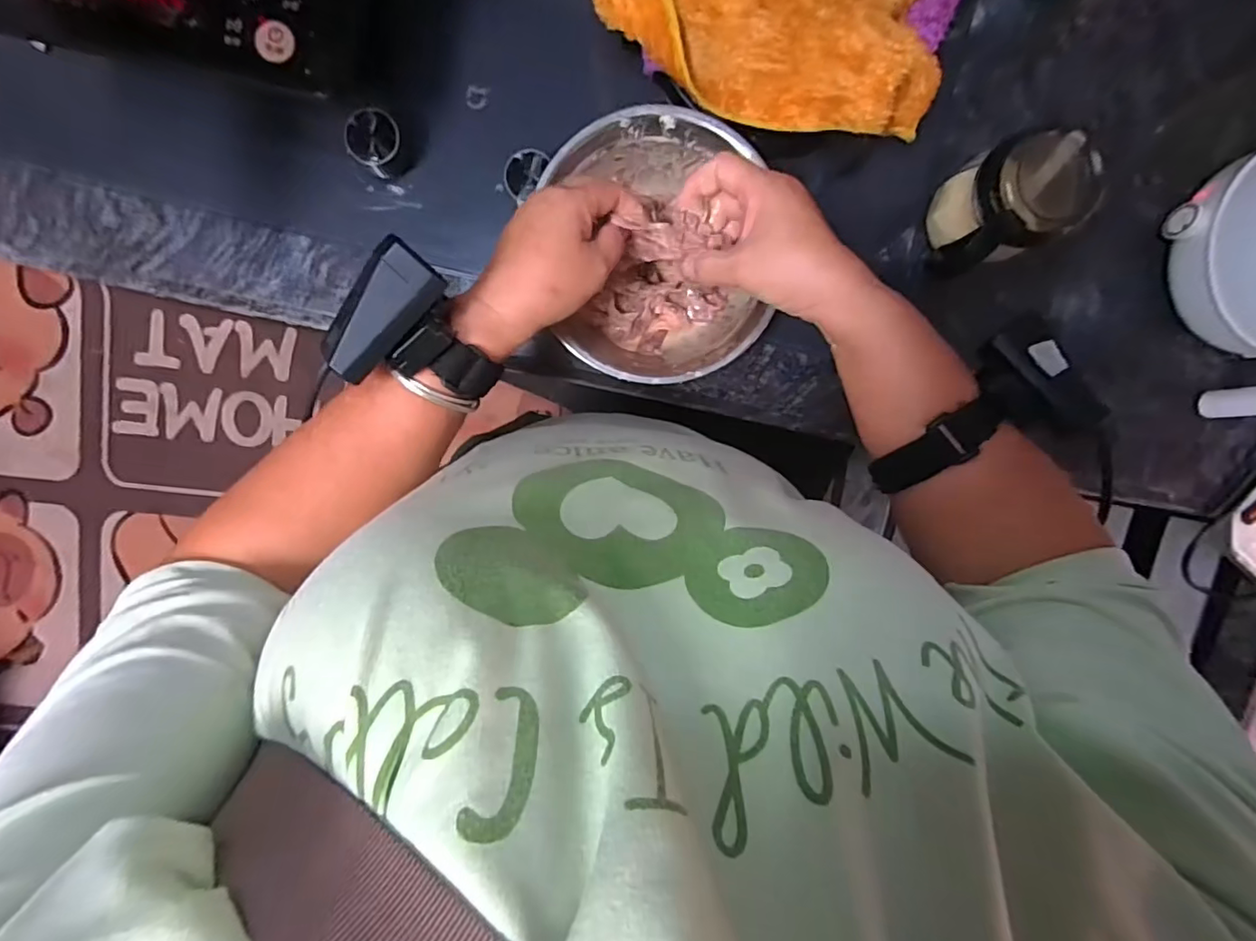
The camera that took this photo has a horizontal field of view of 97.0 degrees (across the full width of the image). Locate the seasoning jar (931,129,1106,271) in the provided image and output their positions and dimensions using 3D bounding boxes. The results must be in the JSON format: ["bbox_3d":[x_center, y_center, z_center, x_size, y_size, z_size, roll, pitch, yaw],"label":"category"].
[{"bbox_3d":[0.274,-0.197,0.412,0.082,0.088,0.073,-24,98,-1],"label":"seasoning jar"}]

